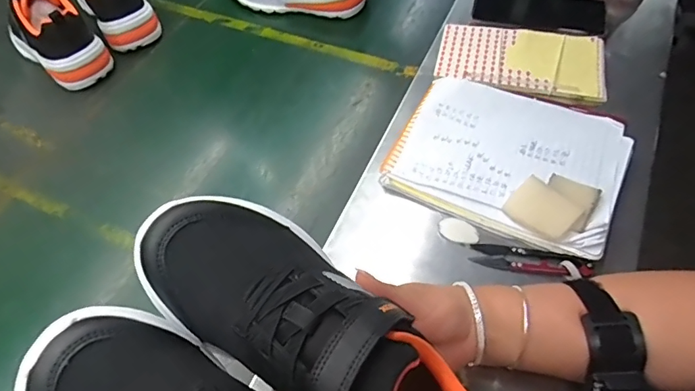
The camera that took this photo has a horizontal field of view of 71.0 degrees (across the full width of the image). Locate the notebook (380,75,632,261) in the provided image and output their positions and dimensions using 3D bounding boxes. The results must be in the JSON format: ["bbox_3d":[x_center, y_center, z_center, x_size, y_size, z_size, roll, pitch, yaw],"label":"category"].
[{"bbox_3d":[0.163,-0.045,0.492,0.210,0.017,0.179,22,60,18],"label":"notebook"}]

